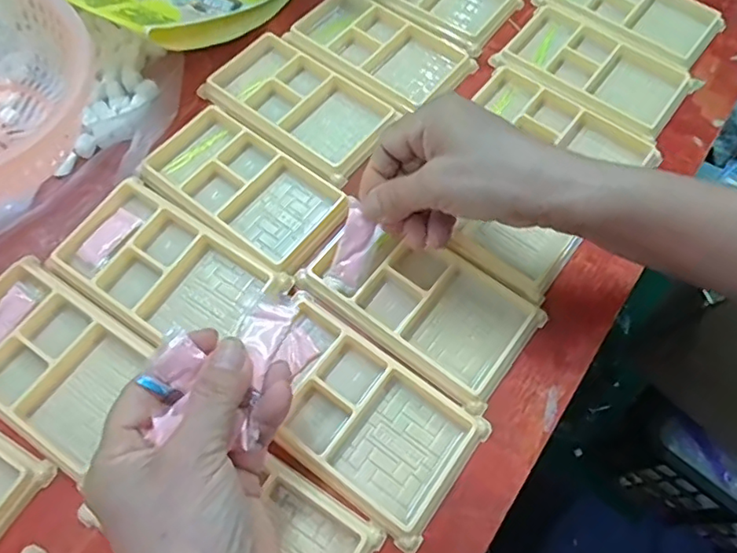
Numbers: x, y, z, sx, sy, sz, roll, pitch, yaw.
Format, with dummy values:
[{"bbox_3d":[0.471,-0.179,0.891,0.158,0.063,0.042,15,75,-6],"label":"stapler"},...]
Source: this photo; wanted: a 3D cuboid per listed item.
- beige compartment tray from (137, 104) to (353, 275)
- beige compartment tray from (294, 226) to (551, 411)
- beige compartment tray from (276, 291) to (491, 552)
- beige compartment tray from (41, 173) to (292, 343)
[{"bbox_3d":[-0.084,-0.059,0.377,0.132,0.014,0.075,36,68,14],"label":"beige compartment tray"},{"bbox_3d":[0.033,0.012,0.340,0.132,0.016,0.077,35,68,14],"label":"beige compartment tray"},{"bbox_3d":[-0.006,0.076,0.312,0.128,0.010,0.079,35,68,13],"label":"beige compartment tray"},{"bbox_3d":[-0.125,-0.004,0.343,0.127,0.011,0.078,32,67,12],"label":"beige compartment tray"}]

